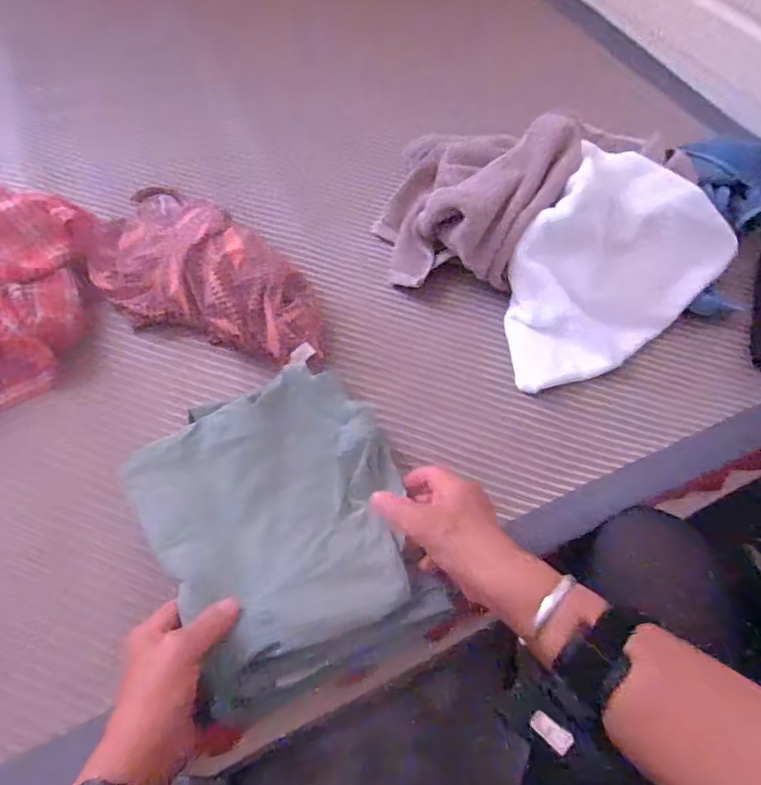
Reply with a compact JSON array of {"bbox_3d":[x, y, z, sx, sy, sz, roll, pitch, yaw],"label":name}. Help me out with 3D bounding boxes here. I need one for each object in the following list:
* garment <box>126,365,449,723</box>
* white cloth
[{"bbox_3d":[-0.082,0.104,0.471,0.209,0.031,0.250,-23,61,-16],"label":"garment"},{"bbox_3d":[0.241,-0.134,0.607,0.289,0.038,0.187,-43,94,-4],"label":"white cloth"}]

